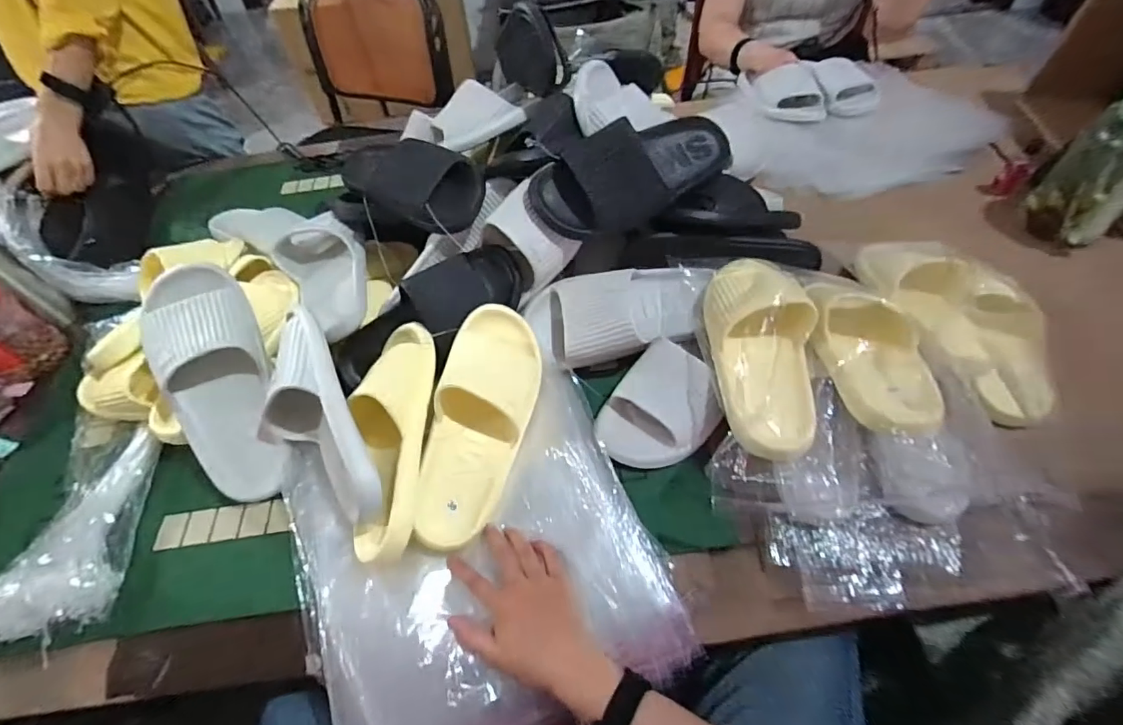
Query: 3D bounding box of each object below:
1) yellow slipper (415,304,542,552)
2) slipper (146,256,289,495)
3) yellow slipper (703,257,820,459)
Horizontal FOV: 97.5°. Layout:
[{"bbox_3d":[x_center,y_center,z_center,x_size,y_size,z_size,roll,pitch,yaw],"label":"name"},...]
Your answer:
[{"bbox_3d":[-0.094,0.060,0.538,0.101,0.077,0.276,10,72,9],"label":"yellow slipper"},{"bbox_3d":[-0.393,0.024,0.556,0.102,0.068,0.276,-17,89,-10],"label":"slipper"},{"bbox_3d":[0.230,-0.023,0.556,0.108,0.072,0.261,-3,55,0],"label":"yellow slipper"}]

